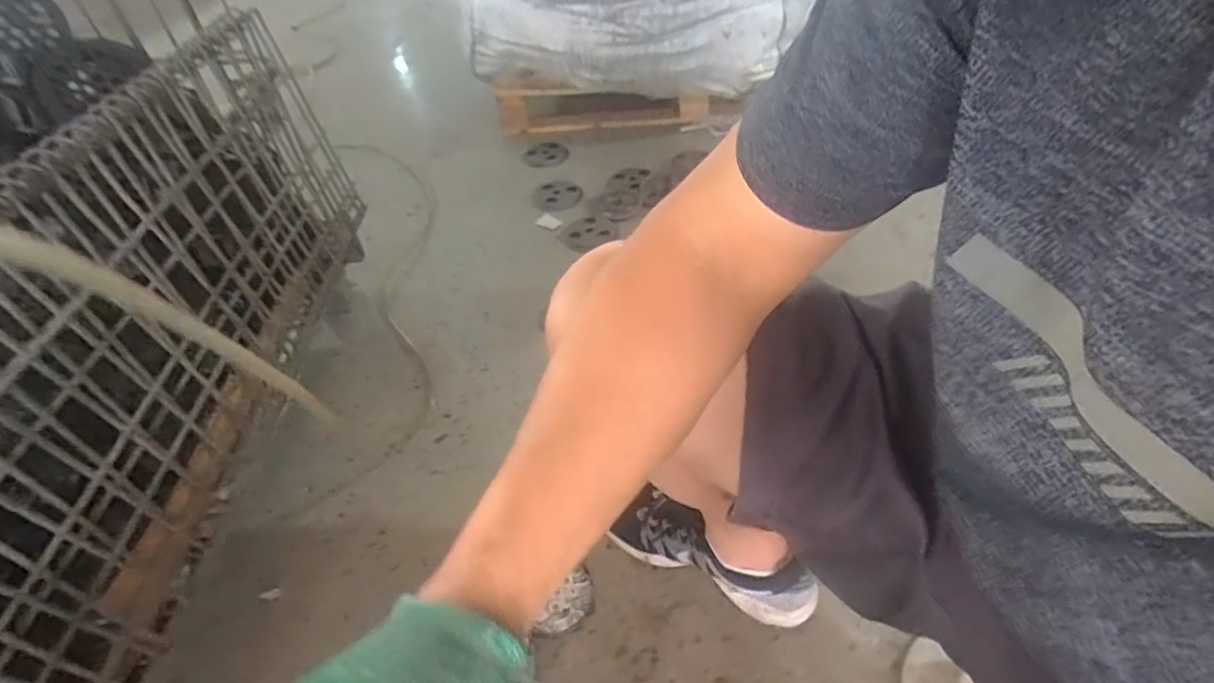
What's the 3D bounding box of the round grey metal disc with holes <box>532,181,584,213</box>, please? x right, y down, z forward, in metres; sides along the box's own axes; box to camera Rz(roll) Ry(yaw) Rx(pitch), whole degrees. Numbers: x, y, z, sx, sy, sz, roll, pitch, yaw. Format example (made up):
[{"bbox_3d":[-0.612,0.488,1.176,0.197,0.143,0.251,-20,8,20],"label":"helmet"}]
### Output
[{"bbox_3d":[-0.128,-0.366,1.459,0.126,0.012,0.125,-3,45,2],"label":"round grey metal disc with holes"}]

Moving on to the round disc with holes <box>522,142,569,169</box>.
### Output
[{"bbox_3d":[-0.174,-0.528,1.645,0.129,0.016,0.129,-8,45,-3],"label":"round disc with holes"}]

